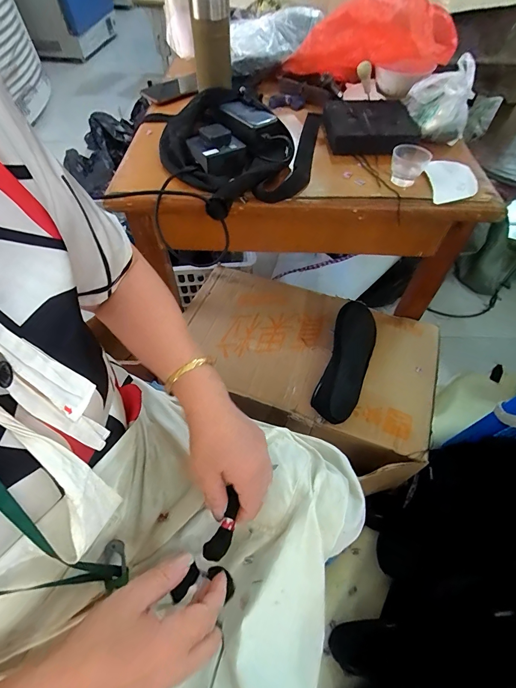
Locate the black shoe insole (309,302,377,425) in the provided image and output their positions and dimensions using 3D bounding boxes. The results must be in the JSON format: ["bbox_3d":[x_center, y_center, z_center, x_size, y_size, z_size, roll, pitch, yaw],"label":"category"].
[{"bbox_3d":[0.168,0.035,0.637,0.080,0.020,0.229,15,67,21],"label":"black shoe insole"}]

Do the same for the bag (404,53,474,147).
[{"bbox_3d":[0.304,-0.406,0.555,0.105,0.101,0.069,21,59,13],"label":"bag"}]

